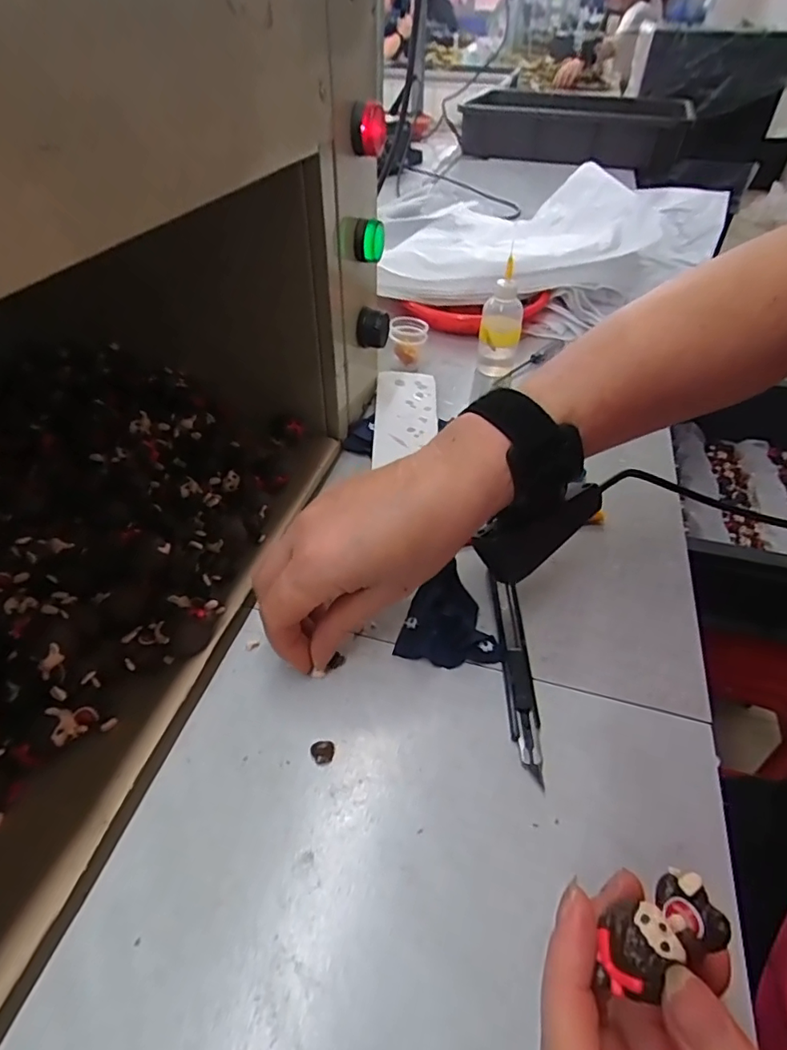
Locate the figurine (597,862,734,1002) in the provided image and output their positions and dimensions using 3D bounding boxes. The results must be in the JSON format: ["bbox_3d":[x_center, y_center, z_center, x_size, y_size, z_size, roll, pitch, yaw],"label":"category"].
[{"bbox_3d":[0.082,0.127,0.167,0.043,0.013,0.020,-20,49,-21],"label":"figurine"}]

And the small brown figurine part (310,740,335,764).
[{"bbox_3d":[-0.035,0.113,0.269,0.012,0.006,0.010,-1,44,-2],"label":"small brown figurine part"}]

